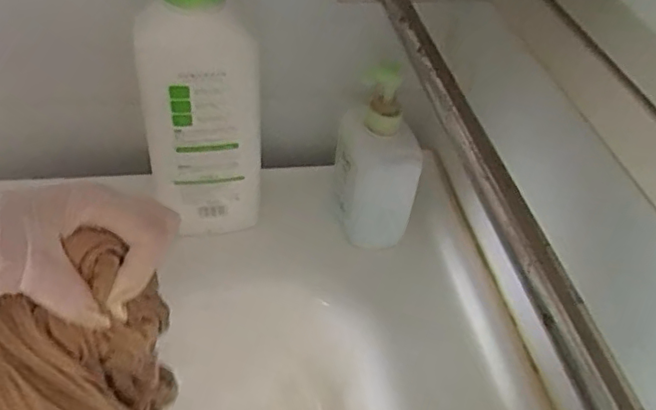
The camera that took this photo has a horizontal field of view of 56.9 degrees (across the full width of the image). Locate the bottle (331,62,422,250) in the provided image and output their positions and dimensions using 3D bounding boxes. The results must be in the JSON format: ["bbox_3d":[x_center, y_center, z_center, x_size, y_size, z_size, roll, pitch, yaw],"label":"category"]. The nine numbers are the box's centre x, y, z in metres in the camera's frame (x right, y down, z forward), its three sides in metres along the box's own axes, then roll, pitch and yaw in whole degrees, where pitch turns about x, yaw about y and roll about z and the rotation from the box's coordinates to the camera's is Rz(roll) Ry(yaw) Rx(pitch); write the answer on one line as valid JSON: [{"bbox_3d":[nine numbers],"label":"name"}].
[{"bbox_3d":[0.041,-0.039,0.546,0.071,0.180,0.086,6,45,-1],"label":"bottle"}]

